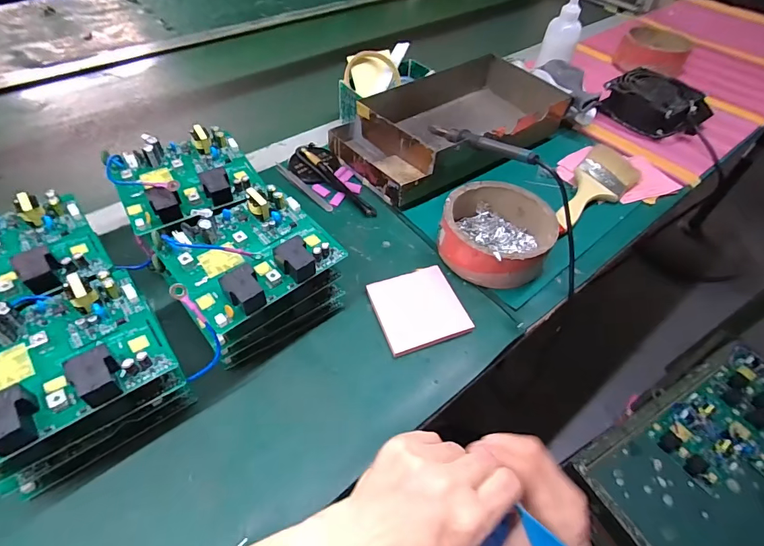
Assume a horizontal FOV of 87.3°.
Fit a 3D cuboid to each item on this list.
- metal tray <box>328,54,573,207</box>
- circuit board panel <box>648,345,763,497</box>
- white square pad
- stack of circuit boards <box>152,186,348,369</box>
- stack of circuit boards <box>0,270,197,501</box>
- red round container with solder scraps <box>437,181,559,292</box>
[{"bbox_3d":[0.105,-0.217,0.584,0.330,0.068,0.184,-31,58,-25],"label":"metal tray"},{"bbox_3d":[0.715,0.317,0.747,0.335,0.027,0.264,-26,56,-22],"label":"circuit board panel"},{"bbox_3d":[0.037,0.035,0.413,0.086,0.007,0.085,-15,52,-14],"label":"white square pad"},{"bbox_3d":[-0.120,0.001,0.379,0.140,0.101,0.116,-34,59,-26],"label":"stack of circuit boards"},{"bbox_3d":[-0.238,0.077,0.311,0.131,0.099,0.119,-30,58,-24],"label":"stack of circuit boards"},{"bbox_3d":[0.128,-0.044,0.453,0.118,0.053,0.114,1,50,-1],"label":"red round container with solder scraps"}]

